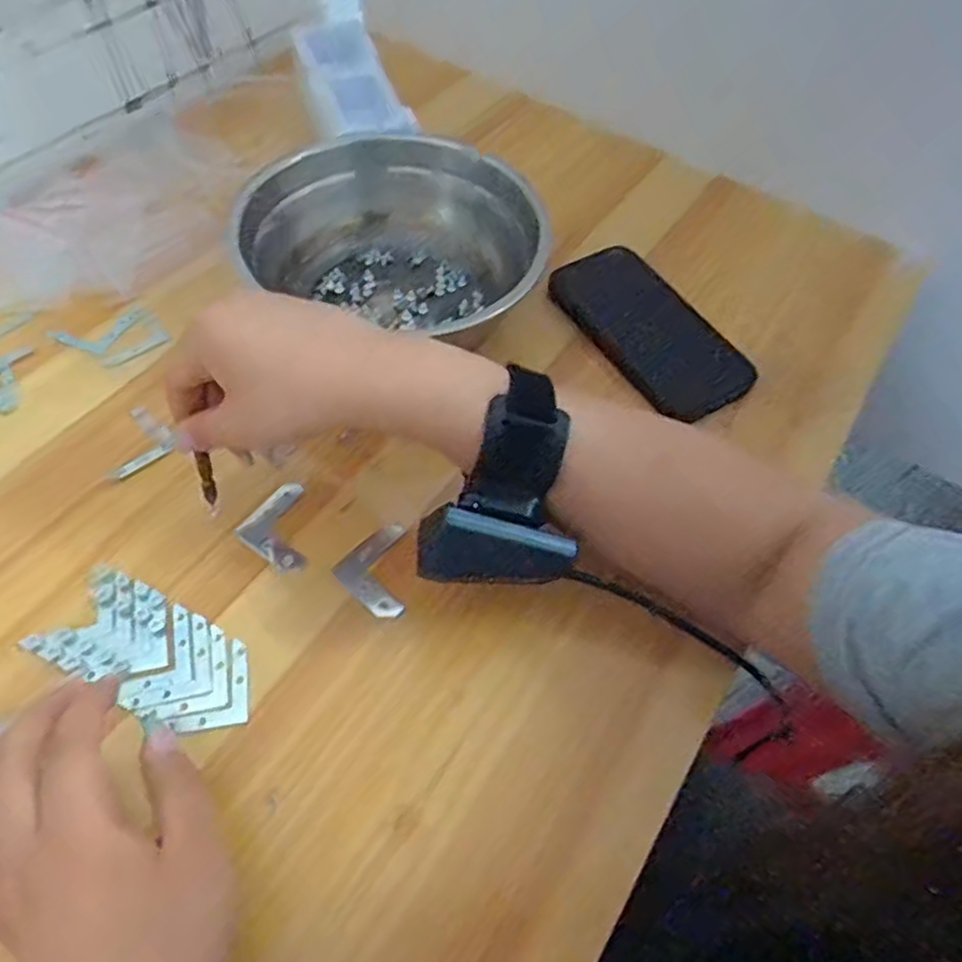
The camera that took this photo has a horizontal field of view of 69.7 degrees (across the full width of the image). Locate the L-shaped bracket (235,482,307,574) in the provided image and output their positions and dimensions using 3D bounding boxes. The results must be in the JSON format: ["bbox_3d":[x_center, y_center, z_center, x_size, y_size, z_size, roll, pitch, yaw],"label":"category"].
[{"bbox_3d":[-0.106,0.025,0.381,0.043,0.006,0.041,36,62,18],"label":"L-shaped bracket"}]

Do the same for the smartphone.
[{"bbox_3d":[0.114,-0.104,0.464,0.073,0.015,0.145,-28,63,-19],"label":"smartphone"}]

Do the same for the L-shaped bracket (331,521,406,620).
[{"bbox_3d":[-0.050,0.047,0.371,0.045,0.004,0.044,39,63,19],"label":"L-shaped bracket"}]

